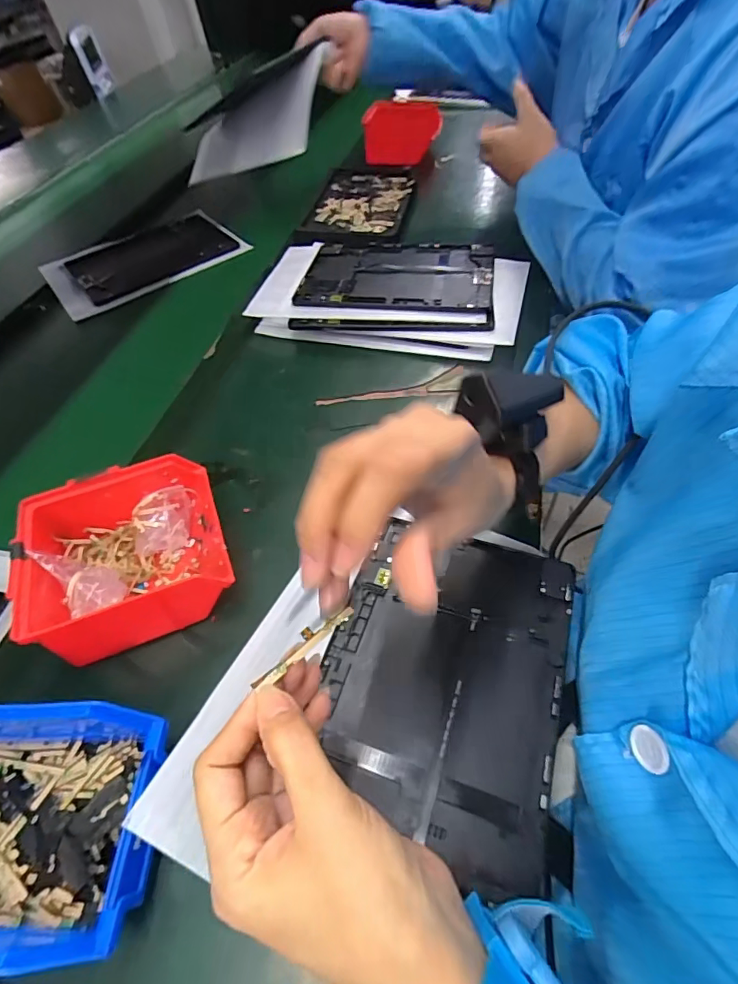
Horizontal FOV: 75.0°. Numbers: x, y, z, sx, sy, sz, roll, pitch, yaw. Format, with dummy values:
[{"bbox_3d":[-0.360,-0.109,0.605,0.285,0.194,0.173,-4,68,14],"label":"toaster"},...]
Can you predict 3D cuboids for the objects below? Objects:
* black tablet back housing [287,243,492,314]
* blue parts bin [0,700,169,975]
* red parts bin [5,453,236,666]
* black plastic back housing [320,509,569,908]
[{"bbox_3d":[0.035,-0.279,0.615,0.237,0.006,0.170,6,52,10],"label":"black tablet back housing"},{"bbox_3d":[-0.191,0.178,0.258,0.140,0.073,0.103,-3,51,4],"label":"blue parts bin"},{"bbox_3d":[-0.177,0.049,0.363,0.132,0.072,0.117,-21,52,-11],"label":"red parts bin"},{"bbox_3d":[0.053,0.119,0.326,0.156,0.014,0.202,14,54,17],"label":"black plastic back housing"}]

